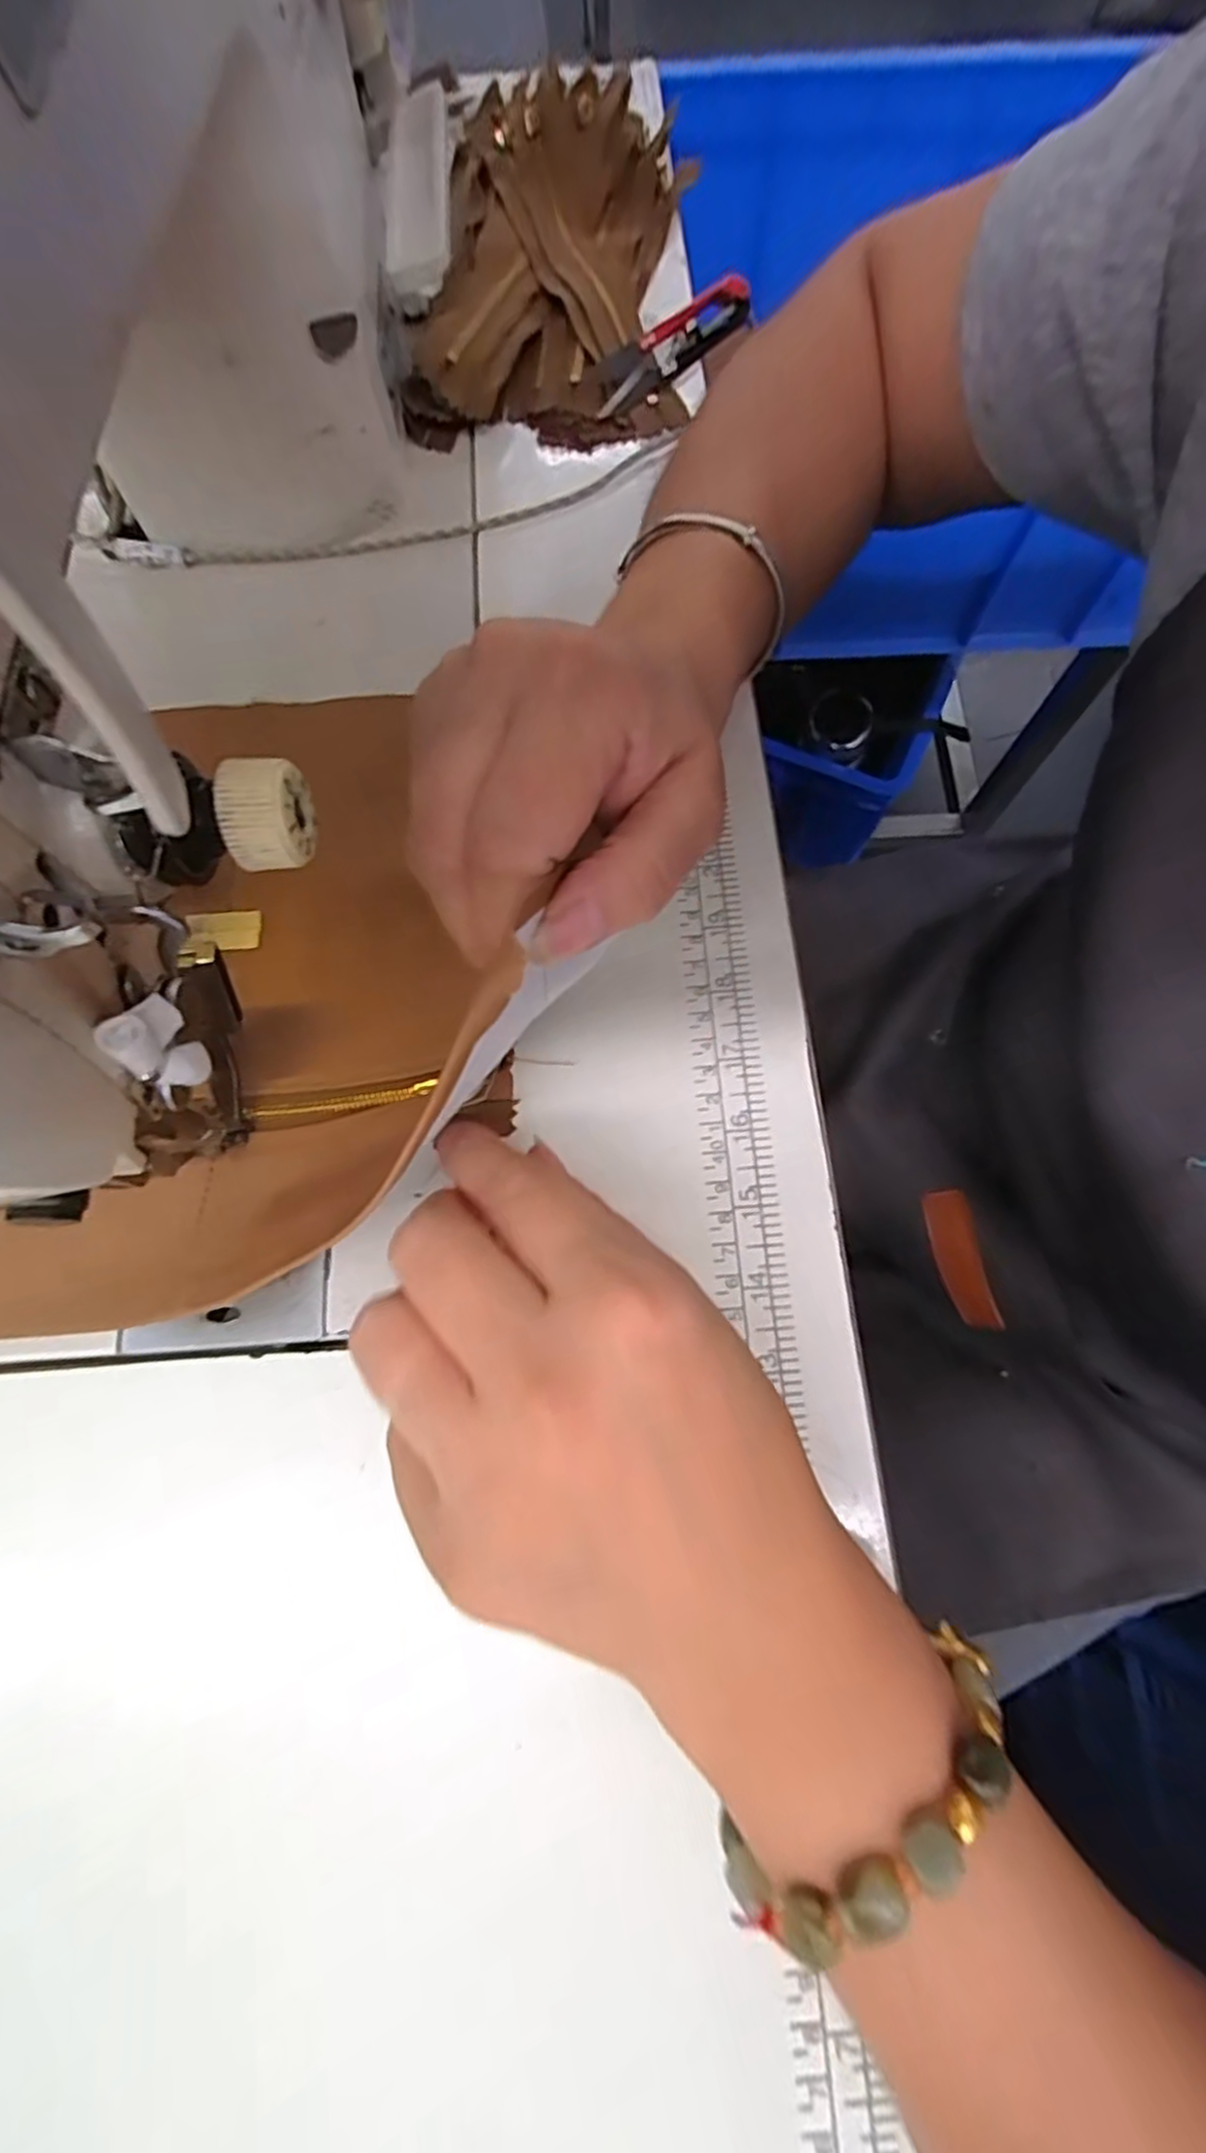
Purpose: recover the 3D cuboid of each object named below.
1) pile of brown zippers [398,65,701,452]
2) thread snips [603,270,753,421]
[{"bbox_3d":[-0.024,-0.408,0.362,0.127,0.039,0.226,2,73,1],"label":"pile of brown zippers"},{"bbox_3d":[0.034,-0.348,0.351,0.018,0.020,0.104,40,78,12],"label":"thread snips"}]

